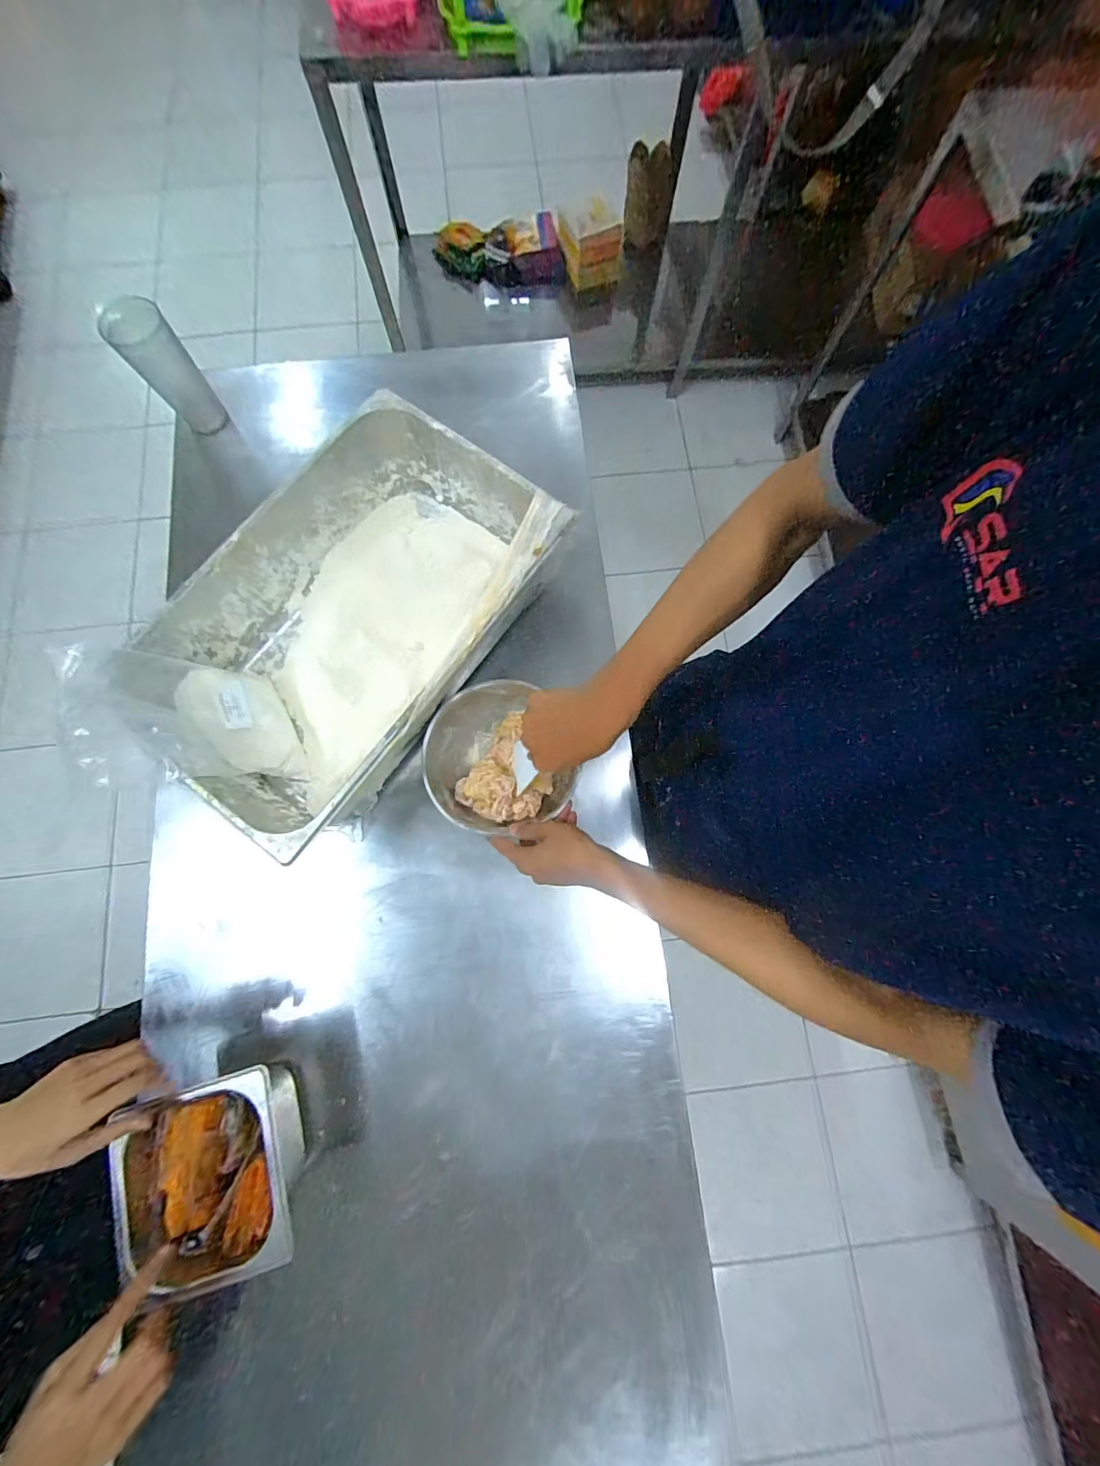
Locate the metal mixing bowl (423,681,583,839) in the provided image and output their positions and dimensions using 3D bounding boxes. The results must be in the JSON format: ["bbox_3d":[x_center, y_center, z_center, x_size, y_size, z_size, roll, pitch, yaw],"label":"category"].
[{"bbox_3d":[-0.074,0.039,0.622,0.171,0.076,0.188,0,77,0],"label":"metal mixing bowl"}]

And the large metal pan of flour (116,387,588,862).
[{"bbox_3d":[-0.243,-0.146,0.626,0.325,0.148,0.524,37,80,8],"label":"large metal pan of flour"}]

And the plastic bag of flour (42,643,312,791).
[{"bbox_3d":[-0.435,-0.014,0.572,0.060,0.235,0.178,-34,74,25],"label":"plastic bag of flour"}]

